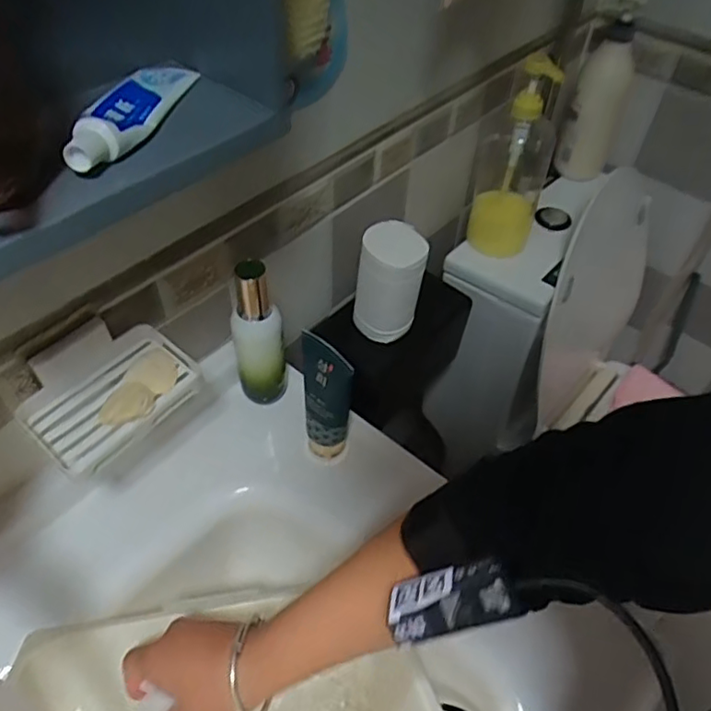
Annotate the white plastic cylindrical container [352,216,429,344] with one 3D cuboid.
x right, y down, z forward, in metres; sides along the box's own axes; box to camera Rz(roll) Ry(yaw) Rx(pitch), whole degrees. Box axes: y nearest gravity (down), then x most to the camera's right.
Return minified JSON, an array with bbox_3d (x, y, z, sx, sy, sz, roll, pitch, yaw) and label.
[{"bbox_3d":[0.039,-0.080,0.730,0.076,0.140,0.071,8,49,3],"label":"white plastic cylindrical container"}]

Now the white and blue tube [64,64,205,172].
[{"bbox_3d":[-0.129,-0.143,0.351,0.034,0.019,0.127,9,49,4],"label":"white and blue tube"}]

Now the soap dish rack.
[{"bbox_3d":[-0.194,0.026,0.485,0.098,0.038,0.129,32,55,22],"label":"soap dish rack"}]

